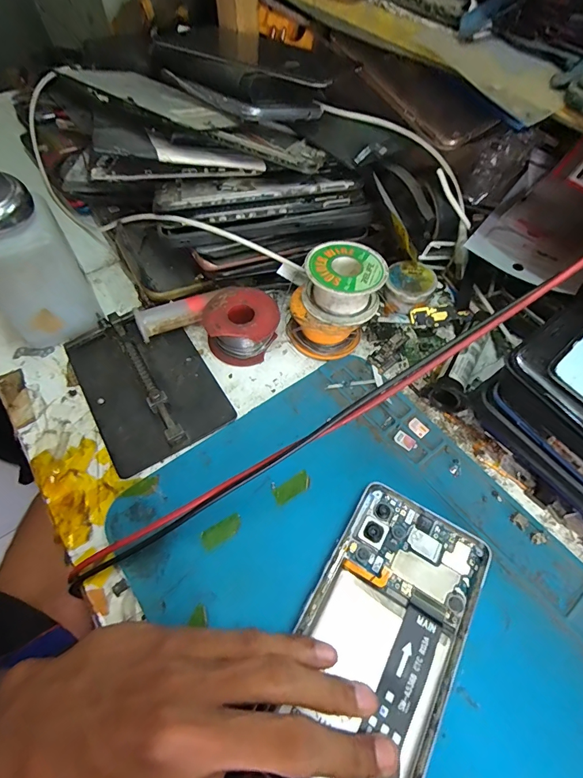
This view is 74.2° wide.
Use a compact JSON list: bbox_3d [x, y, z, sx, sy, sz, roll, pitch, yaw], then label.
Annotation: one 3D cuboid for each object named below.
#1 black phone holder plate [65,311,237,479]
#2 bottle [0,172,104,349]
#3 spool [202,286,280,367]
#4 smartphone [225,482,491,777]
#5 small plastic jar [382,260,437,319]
[{"bbox_3d":[-0.098,-0.007,0.260,0.079,0.015,0.115,-29,63,-18],"label":"black phone holder plate"},{"bbox_3d":[-0.166,-0.074,0.247,0.053,0.106,0.044,-35,65,-21],"label":"bottle"},{"bbox_3d":[-0.035,-0.047,0.278,0.050,0.029,0.049,1,58,-1],"label":"spool"},{"bbox_3d":[0.038,0.125,0.181,0.072,0.004,0.154,28,61,15],"label":"smartphone"},{"bbox_3d":[0.090,-0.077,0.300,0.035,0.022,0.041,22,60,12],"label":"small plastic jar"}]

